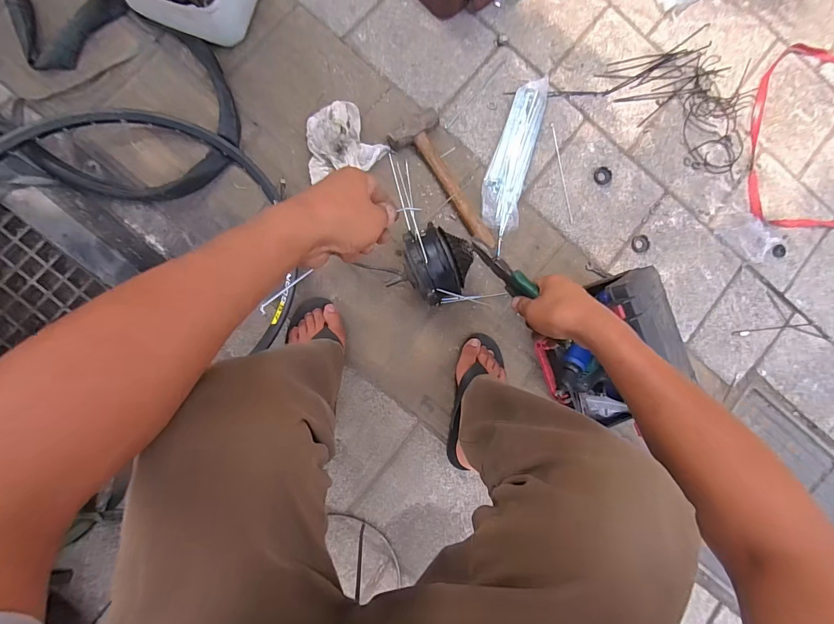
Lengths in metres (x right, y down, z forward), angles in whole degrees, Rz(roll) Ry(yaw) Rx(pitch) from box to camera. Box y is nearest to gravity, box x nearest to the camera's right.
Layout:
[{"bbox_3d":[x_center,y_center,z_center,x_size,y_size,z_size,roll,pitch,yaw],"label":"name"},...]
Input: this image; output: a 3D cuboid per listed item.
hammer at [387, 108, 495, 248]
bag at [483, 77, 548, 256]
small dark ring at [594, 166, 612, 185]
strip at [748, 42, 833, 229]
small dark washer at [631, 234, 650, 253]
[{"bbox_3d":[0.060,-0.256,0.793,0.109,0.045,0.308,-31,92,-6],"label":"hammer"},{"bbox_3d":[0.203,-0.324,0.818,0.087,0.027,0.346,15,86,-6],"label":"bag"},{"bbox_3d":[0.413,-0.303,0.852,0.041,0.005,0.039,0,88,-7],"label":"small dark ring"},{"bbox_3d":[1.046,-0.418,0.916,0.542,0.030,0.441,3,88,0],"label":"strip"},{"bbox_3d":[0.502,-0.153,0.862,0.038,0.008,0.041,0,88,-7],"label":"small dark washer"}]

